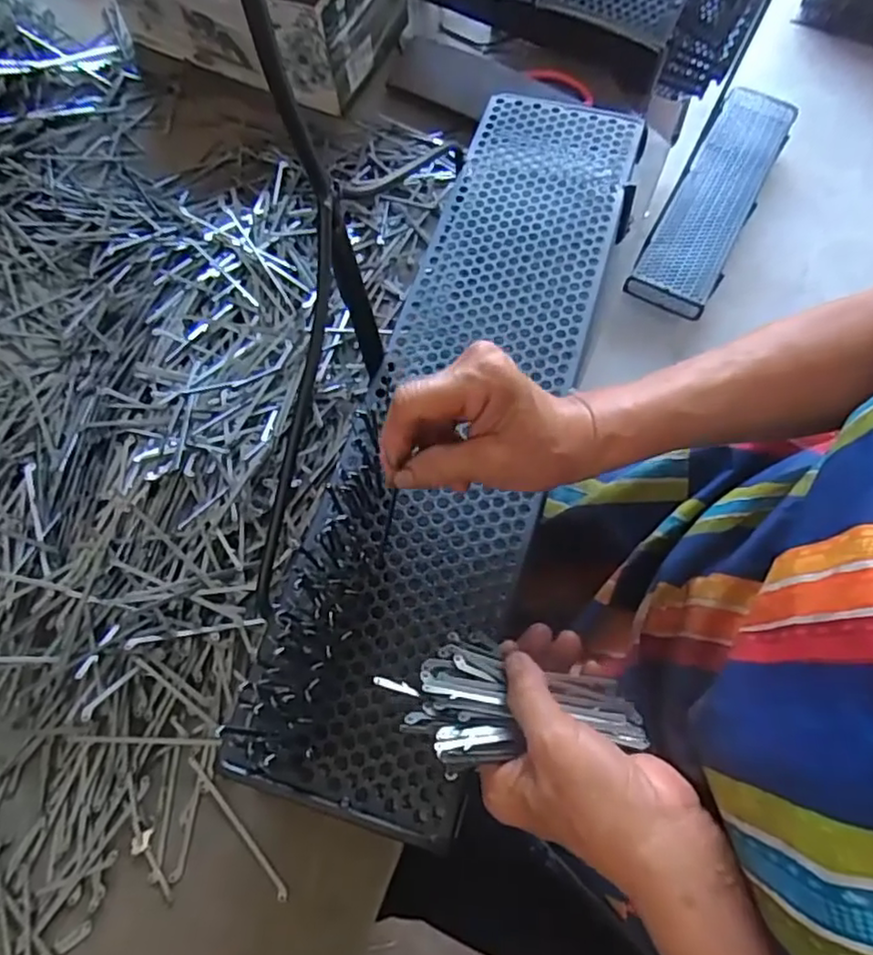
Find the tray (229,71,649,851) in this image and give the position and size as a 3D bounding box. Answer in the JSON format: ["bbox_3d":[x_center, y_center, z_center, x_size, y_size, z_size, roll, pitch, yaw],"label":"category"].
[{"bbox_3d":[0.027,-0.079,0.476,0.148,0.021,0.589,18,67,4],"label":"tray"}]

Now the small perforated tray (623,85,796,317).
[{"bbox_3d":[0.562,-0.565,1.276,0.158,0.051,0.583,28,68,8],"label":"small perforated tray"}]

